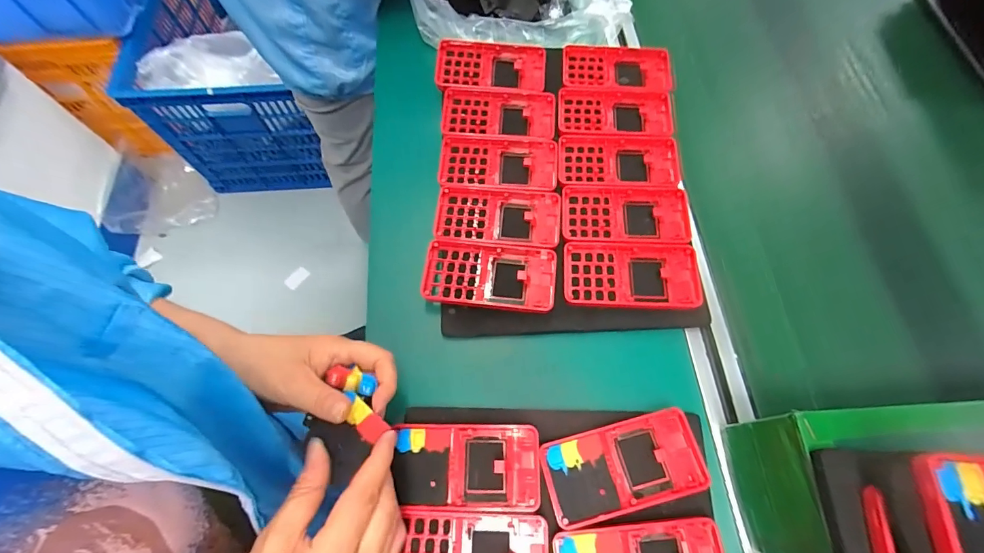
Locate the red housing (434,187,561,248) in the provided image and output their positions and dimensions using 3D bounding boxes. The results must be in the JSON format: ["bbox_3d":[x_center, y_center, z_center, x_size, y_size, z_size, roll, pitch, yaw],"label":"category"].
[{"bbox_3d":[0.006,-0.060,0.416,0.121,0.012,0.062,4,67,2],"label":"red housing"}]

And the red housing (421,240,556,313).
[{"bbox_3d":[-0.002,-0.001,0.394,0.120,0.012,0.061,5,67,2],"label":"red housing"}]

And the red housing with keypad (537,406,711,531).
[{"bbox_3d":[0.102,0.148,0.327,0.120,0.008,0.062,-13,68,-5],"label":"red housing with keypad"}]

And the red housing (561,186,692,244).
[{"bbox_3d":[0.132,-0.061,0.414,0.124,0.010,0.063,2,67,1],"label":"red housing"}]

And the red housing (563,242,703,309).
[{"bbox_3d":[0.129,-0.001,0.389,0.122,0.011,0.064,3,67,1],"label":"red housing"}]

